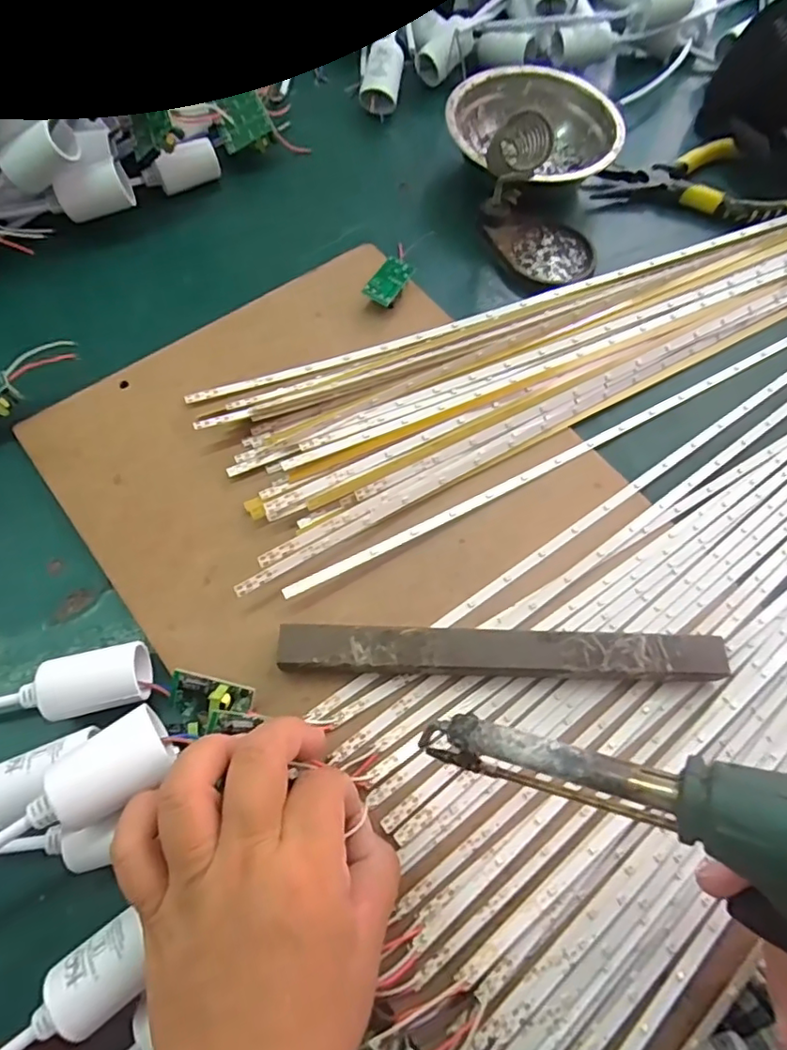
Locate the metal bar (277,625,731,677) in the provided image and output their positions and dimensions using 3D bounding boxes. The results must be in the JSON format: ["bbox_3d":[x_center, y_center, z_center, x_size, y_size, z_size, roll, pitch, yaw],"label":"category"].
[{"bbox_3d":[0.054,0.064,0.283,0.214,0.017,0.021,2,68,-2],"label":"metal bar"}]

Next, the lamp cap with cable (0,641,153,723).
[{"bbox_3d":[-0.205,0.090,0.258,0.180,0.023,0.028,-13,69,-8],"label":"lamp cap with cable"}]

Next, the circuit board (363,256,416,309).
[{"bbox_3d":[-0.003,-0.161,0.382,0.019,0.012,0.038,28,69,8],"label":"circuit board"}]

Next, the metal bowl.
[{"bbox_3d":[0.103,-0.294,0.428,0.097,0.037,0.116,-27,72,-13],"label":"metal bowl"}]

